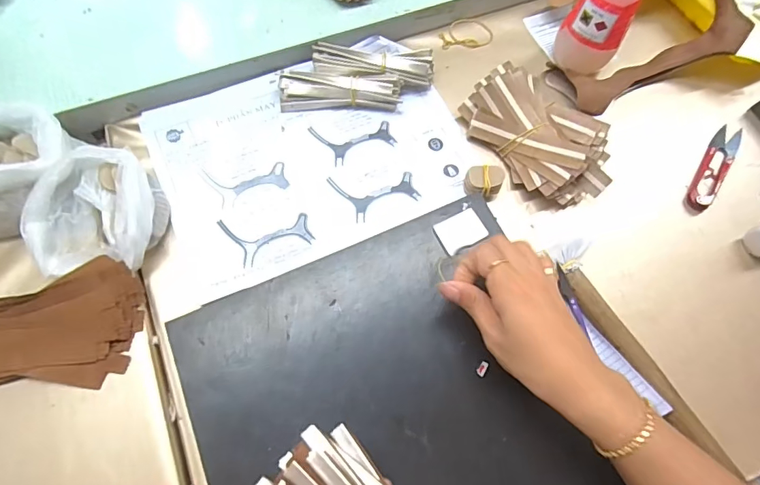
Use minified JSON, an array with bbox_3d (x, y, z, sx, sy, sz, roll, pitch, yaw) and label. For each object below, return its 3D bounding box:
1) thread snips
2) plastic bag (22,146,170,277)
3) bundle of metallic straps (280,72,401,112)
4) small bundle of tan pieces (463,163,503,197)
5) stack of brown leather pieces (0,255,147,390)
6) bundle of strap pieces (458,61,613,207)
[{"bbox_3d":[0.348,-0.079,0.466,0.026,0.005,0.112,33,72,10],"label":"thread snips"},{"bbox_3d":[-0.253,-0.024,0.400,0.107,0.054,0.101,-3,70,-3],"label":"plastic bag"},{"bbox_3d":[-0.041,-0.160,0.471,0.124,0.030,0.030,-1,70,-2],"label":"bundle of metallic straps"},{"bbox_3d":[0.100,-0.059,0.438,0.034,0.024,0.029,10,70,2],"label":"small bundle of tan pieces"},{"bbox_3d":[-0.272,0.071,0.367,0.134,0.033,0.093,-9,70,-5],"label":"stack of brown leather pieces"},{"bbox_3d":[0.158,-0.108,0.452,0.156,0.042,0.096,40,73,12],"label":"bundle of strap pieces"}]

